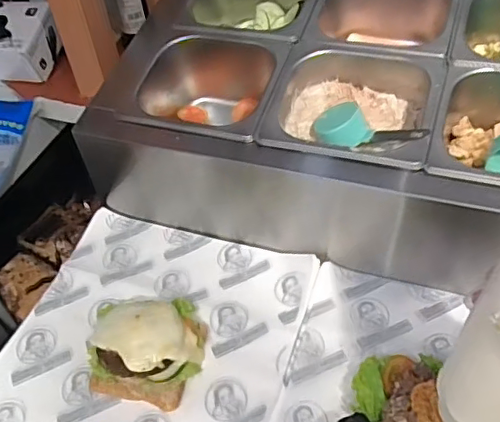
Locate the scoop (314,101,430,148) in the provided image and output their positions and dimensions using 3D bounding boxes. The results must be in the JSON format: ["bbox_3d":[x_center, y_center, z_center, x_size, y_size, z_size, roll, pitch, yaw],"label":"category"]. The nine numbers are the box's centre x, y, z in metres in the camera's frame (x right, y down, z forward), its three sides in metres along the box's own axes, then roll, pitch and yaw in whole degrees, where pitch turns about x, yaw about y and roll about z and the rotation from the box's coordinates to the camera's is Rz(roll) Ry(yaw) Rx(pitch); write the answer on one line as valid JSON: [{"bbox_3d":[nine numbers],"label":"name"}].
[{"bbox_3d":[0.125,-0.091,0.593,0.114,0.034,0.054,9,49,14],"label":"scoop"}]

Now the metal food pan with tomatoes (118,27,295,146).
[{"bbox_3d":[-0.049,-0.131,0.695,0.171,0.110,0.165,10,50,16],"label":"metal food pan with tomatoes"}]

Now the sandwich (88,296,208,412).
[{"bbox_3d":[-0.114,0.132,0.586,0.132,0.051,0.119,9,49,15],"label":"sandwich"}]

